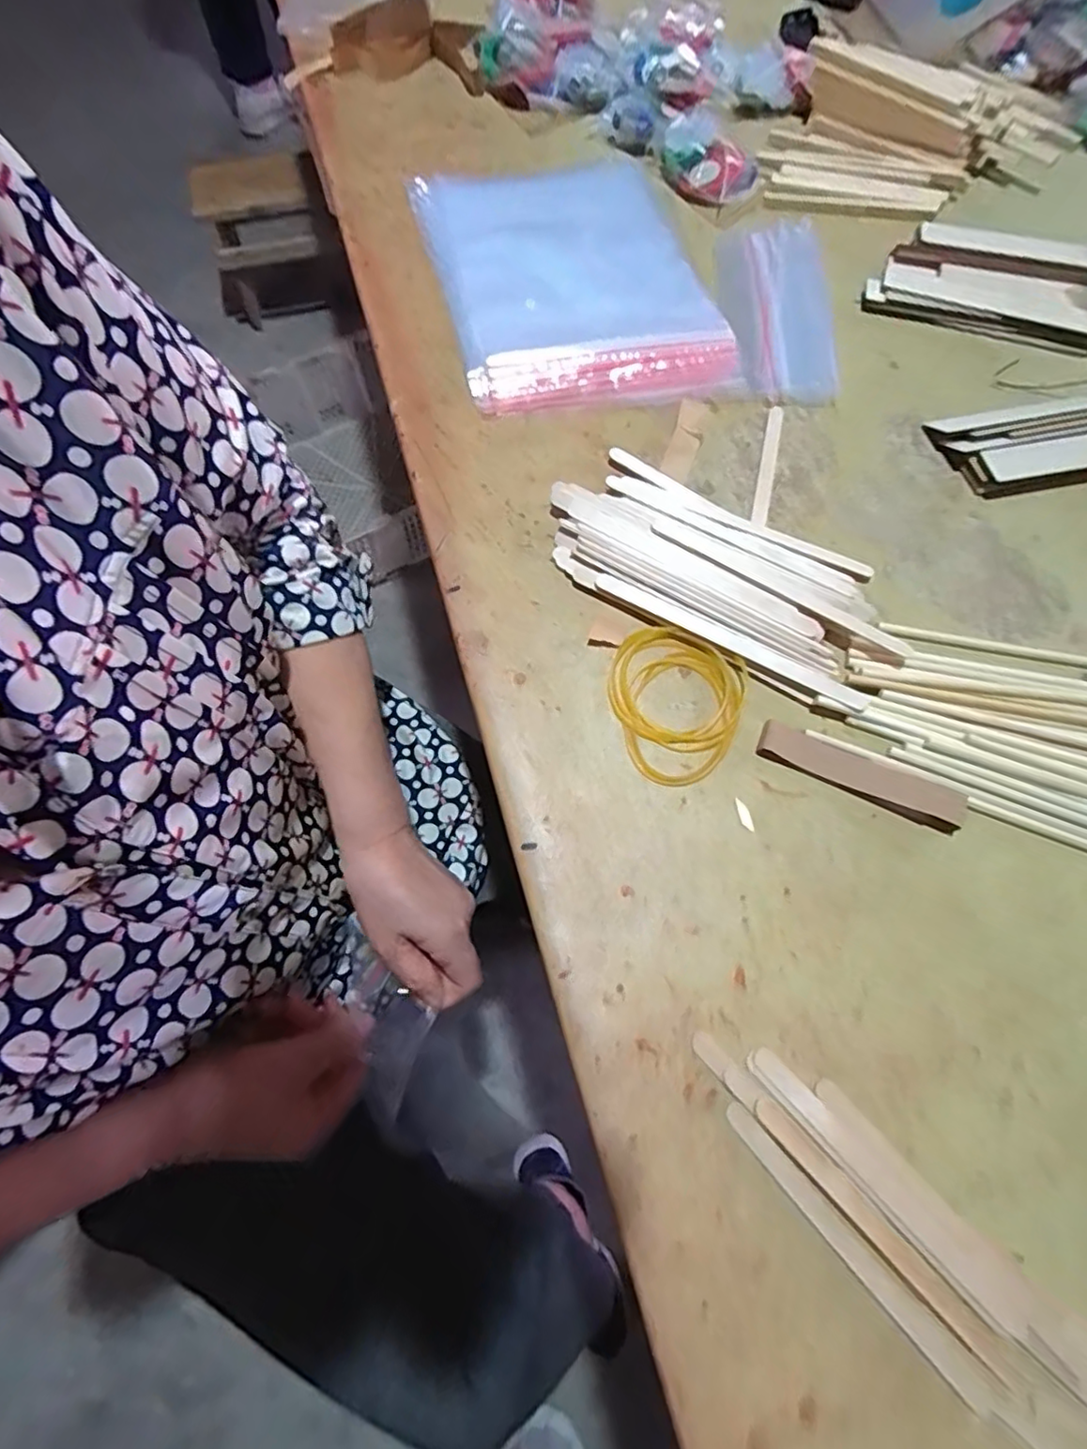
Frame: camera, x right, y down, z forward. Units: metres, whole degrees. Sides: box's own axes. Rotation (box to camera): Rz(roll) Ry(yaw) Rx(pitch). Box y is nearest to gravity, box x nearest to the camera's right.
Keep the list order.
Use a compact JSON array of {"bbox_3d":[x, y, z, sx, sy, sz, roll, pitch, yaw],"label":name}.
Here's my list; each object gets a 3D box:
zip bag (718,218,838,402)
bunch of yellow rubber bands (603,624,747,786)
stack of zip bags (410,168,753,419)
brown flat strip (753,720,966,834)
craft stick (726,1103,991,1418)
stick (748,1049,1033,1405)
[{"bbox_3d":[0.165,-0.302,0.435,0.073,0.015,0.176,4,68,0],"label":"zip bag"},{"bbox_3d":[0.068,-0.011,0.322,0.072,0.006,0.086,19,69,6],"label":"bunch of yellow rubber bands"},{"bbox_3d":[0.017,-0.331,0.443,0.183,0.016,0.264,-12,69,-6],"label":"stack of zip bags"},{"bbox_3d":[0.161,0.026,0.308,0.101,0.008,0.022,23,69,8],"label":"brown flat strip"},{"bbox_3d":[0.118,0.201,0.231,0.010,0.004,0.122,-40,74,-16],"label":"craft stick"},{"bbox_3d":[0.131,0.197,0.233,0.011,0.004,0.119,-42,75,-16],"label":"stick"}]

